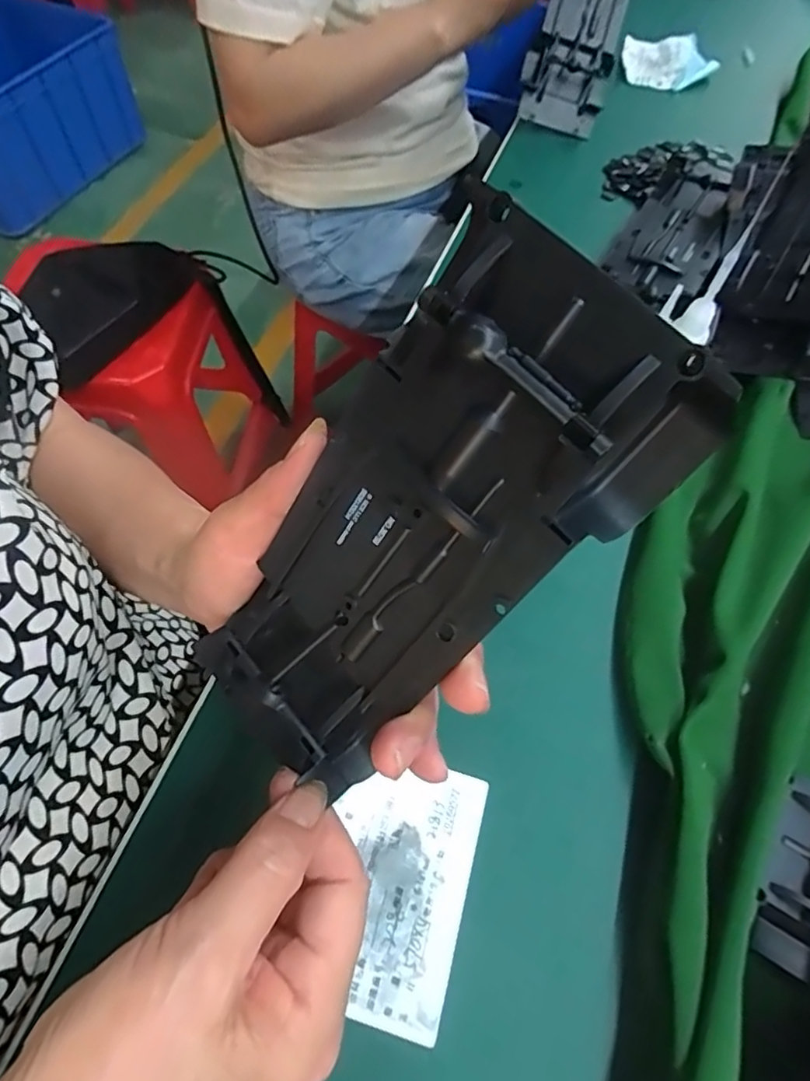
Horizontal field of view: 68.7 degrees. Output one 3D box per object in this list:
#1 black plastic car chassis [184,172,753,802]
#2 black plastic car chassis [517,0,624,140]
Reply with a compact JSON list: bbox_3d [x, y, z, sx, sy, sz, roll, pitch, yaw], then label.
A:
[{"bbox_3d":[-0.006,0.007,0.170,0.037,0.182,0.068,-4,54,-46],"label":"black plastic car chassis"},{"bbox_3d":[0.157,-0.475,0.525,0.073,0.041,0.197,15,102,7],"label":"black plastic car chassis"}]

